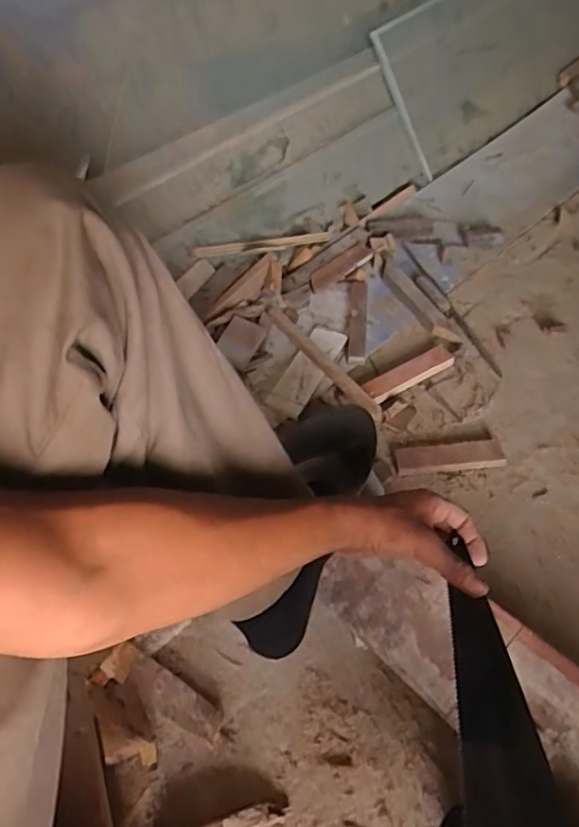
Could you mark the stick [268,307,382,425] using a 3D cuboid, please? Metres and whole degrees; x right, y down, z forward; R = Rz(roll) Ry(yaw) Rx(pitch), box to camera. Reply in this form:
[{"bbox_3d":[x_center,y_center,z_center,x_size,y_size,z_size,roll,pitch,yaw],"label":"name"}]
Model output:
[{"bbox_3d":[0.052,-0.085,0.888,0.024,0.017,0.278,-32,60,-18],"label":"stick"}]

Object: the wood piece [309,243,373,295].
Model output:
[{"bbox_3d":[0.091,-0.261,1.012,0.138,0.012,0.043,-33,60,-19],"label":"wood piece"}]

